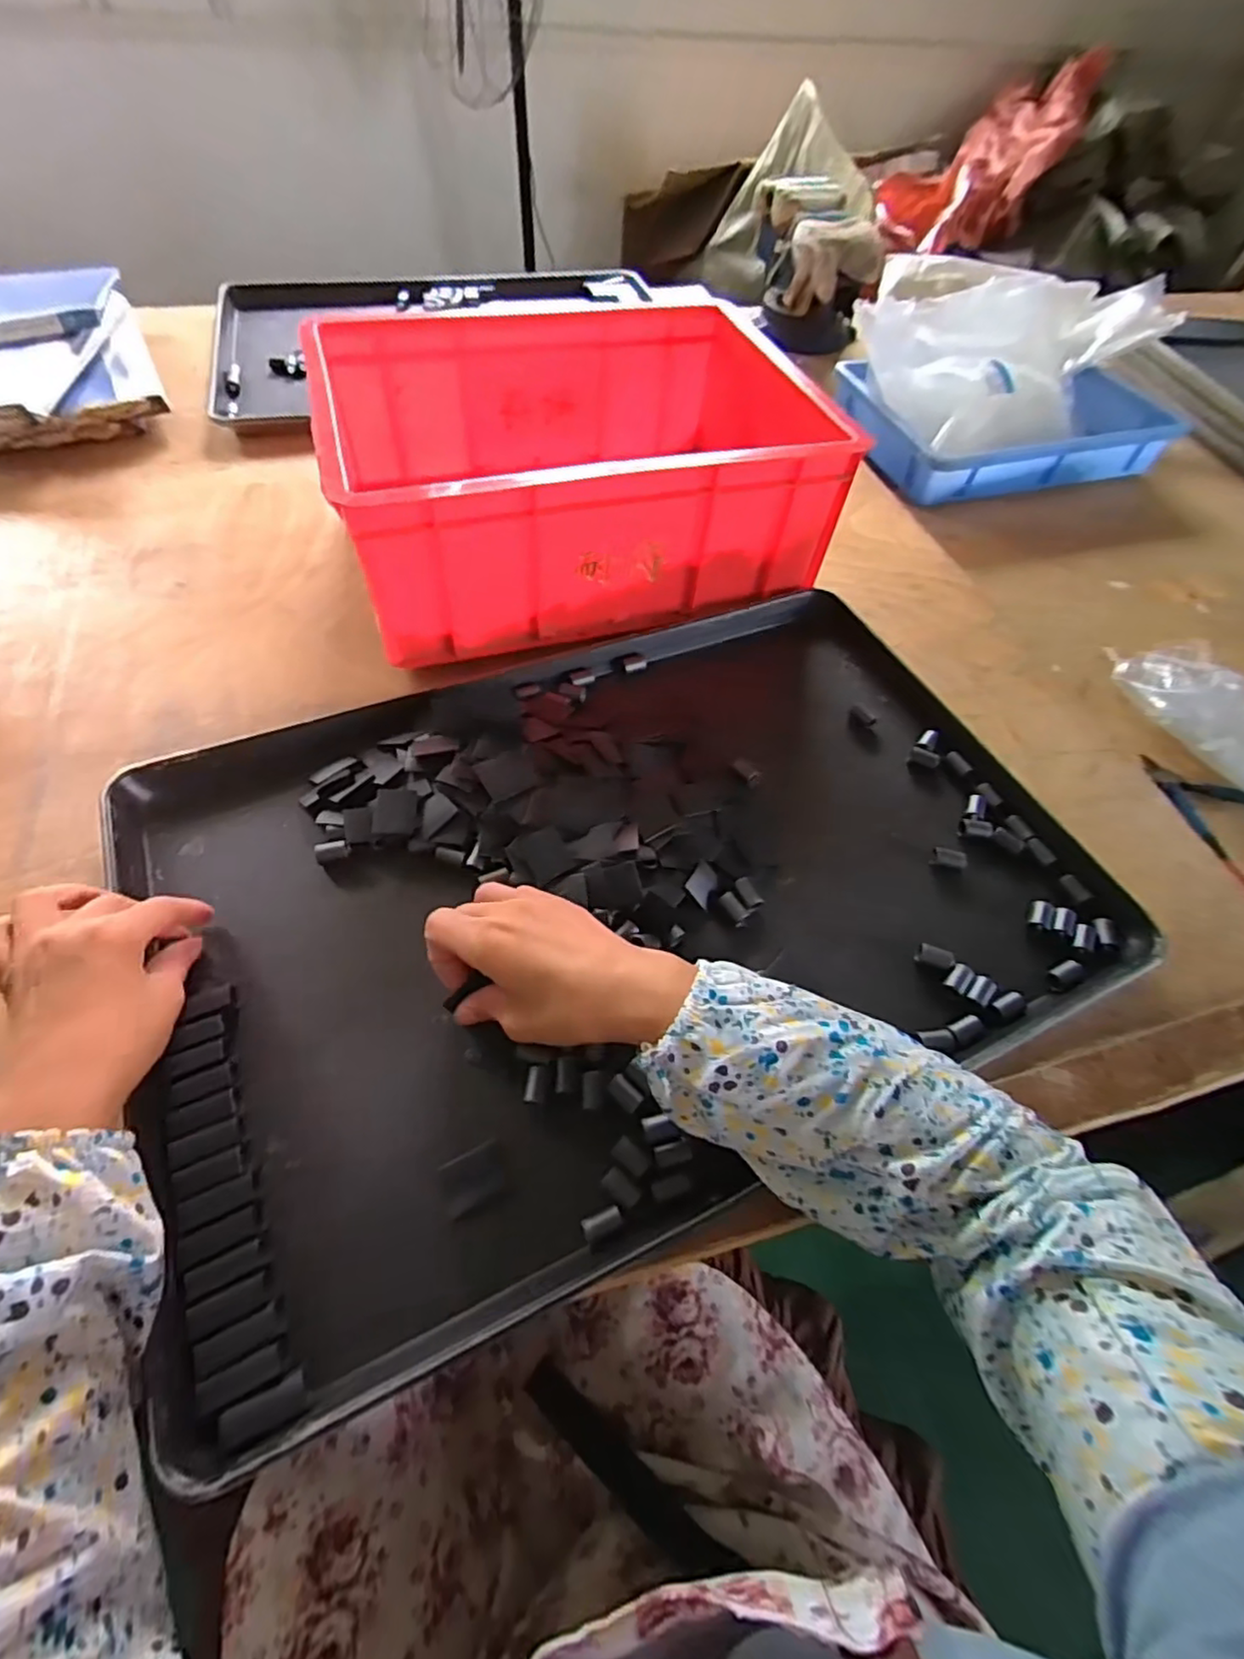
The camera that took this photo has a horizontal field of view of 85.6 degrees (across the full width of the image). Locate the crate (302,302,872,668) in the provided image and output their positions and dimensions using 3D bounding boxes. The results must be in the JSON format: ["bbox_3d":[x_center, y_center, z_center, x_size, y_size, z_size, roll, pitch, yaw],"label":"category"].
[{"bbox_3d":[-0.043,-0.330,0.606,0.396,0.138,0.307,-14,58,-15],"label":"crate"}]

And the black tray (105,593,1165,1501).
[{"bbox_3d":[0.004,0.021,0.451,0.589,0.046,0.397,-20,60,-18],"label":"black tray"}]

